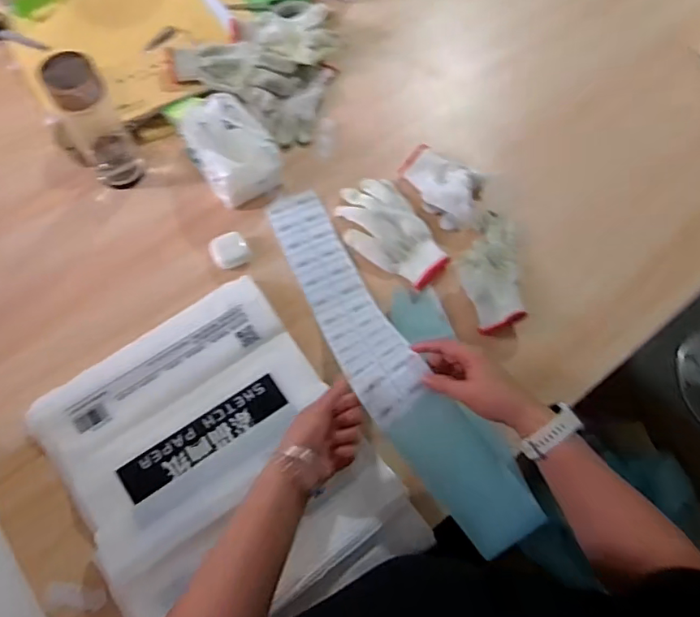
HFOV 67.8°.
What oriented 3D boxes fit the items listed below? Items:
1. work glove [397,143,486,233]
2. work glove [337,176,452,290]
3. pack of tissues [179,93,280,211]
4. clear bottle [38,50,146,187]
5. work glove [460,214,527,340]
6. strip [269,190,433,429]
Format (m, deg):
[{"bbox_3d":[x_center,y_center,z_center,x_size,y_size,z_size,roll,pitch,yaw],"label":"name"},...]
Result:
[{"bbox_3d":[0.146,-0.186,0.770,0.093,0.042,0.139,-33,74,-15],"label":"work glove"},{"bbox_3d":[0.056,-0.111,0.745,0.110,0.019,0.182,-26,71,-14],"label":"work glove"},{"bbox_3d":[-0.175,-0.232,0.759,0.102,0.070,0.150,-33,74,-15],"label":"pack of tissues"},{"bbox_3d":[-0.334,-0.241,0.687,0.065,0.180,0.058,-27,72,-13],"label":"clear bottle"},{"bbox_3d":[0.194,-0.058,0.715,0.084,0.031,0.183,2,67,-3],"label":"work glove"},{"bbox_3d":[-0.013,-0.022,0.677,0.082,0.063,0.375,-22,50,-9],"label":"strip"}]

